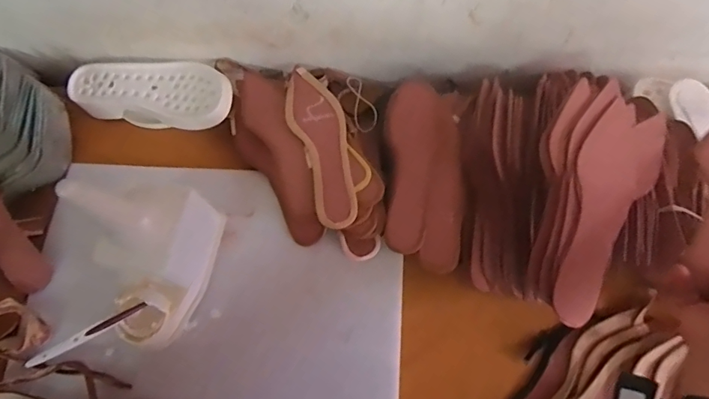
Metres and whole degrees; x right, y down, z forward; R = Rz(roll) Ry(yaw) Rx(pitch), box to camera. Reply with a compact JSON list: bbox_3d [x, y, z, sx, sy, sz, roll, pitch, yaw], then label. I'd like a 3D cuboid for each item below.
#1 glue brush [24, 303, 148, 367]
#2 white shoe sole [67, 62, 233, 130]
[{"bbox_3d":[-0.318,0.161,0.555,0.132,0.014,0.012,-28,68,-32],"label":"glue brush"},{"bbox_3d":[-0.308,-0.167,0.726,0.247,0.050,0.096,7,69,6],"label":"white shoe sole"}]

